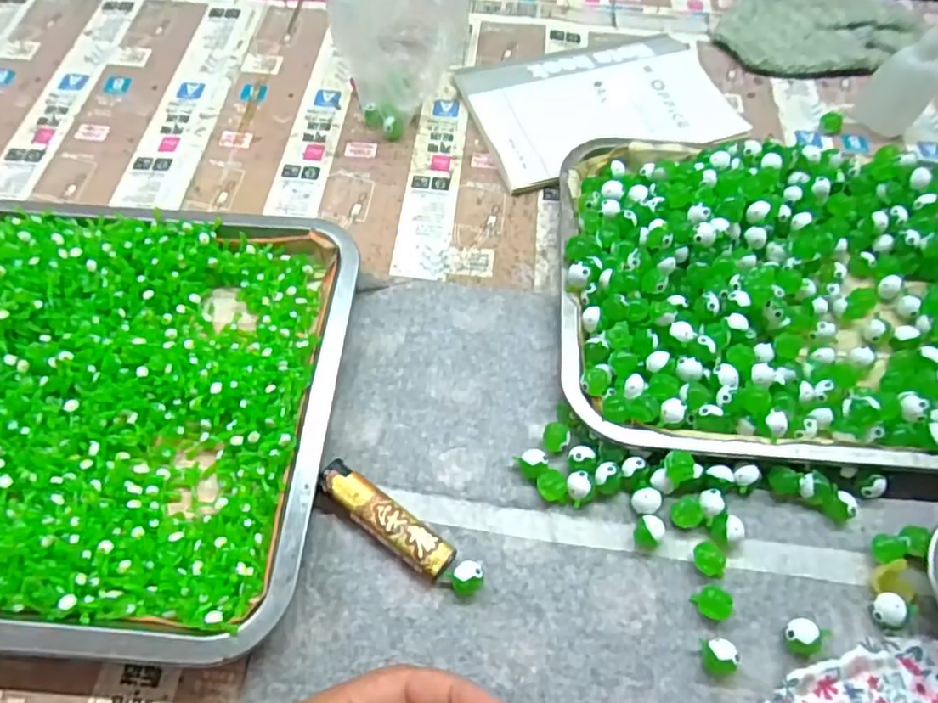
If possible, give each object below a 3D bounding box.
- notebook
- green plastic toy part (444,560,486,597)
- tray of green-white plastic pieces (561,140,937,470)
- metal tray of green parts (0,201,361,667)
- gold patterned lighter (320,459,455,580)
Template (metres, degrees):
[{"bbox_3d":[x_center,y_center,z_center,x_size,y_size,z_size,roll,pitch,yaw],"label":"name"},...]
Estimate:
[{"bbox_3d":[0.105,-0.196,0.500,0.200,0.013,0.138,-14,60,-8],"label":"notebook"},{"bbox_3d":[-0.001,0.111,0.312,0.016,0.013,0.016,0,59,0],"label":"green plastic toy part"},{"bbox_3d":[0.206,-0.044,0.397,0.290,0.026,0.233,3,59,2],"label":"tray of green-white plastic pieces"},{"bbox_3d":[-0.223,0.022,0.349,0.295,0.034,0.253,3,59,2],"label":"metal tray of green parts"},{"bbox_3d":[-0.043,0.086,0.325,0.079,0.014,0.020,32,64,17],"label":"gold patterned lighter"}]

